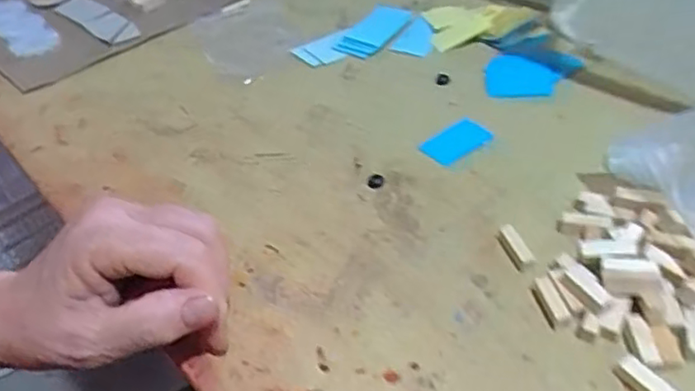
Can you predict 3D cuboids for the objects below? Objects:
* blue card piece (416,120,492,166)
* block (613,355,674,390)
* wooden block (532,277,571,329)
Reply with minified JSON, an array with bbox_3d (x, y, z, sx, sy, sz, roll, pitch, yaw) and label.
[{"bbox_3d":[0.067,-0.033,0.405,0.039,0.005,0.025,-31,54,-13],"label":"blue card piece"},{"bbox_3d":[0.123,0.077,0.267,0.008,0.010,0.026,-26,46,-21],"label":"block"},{"bbox_3d":[0.096,0.050,0.305,0.008,0.005,0.026,-12,42,-6],"label":"wooden block"}]

